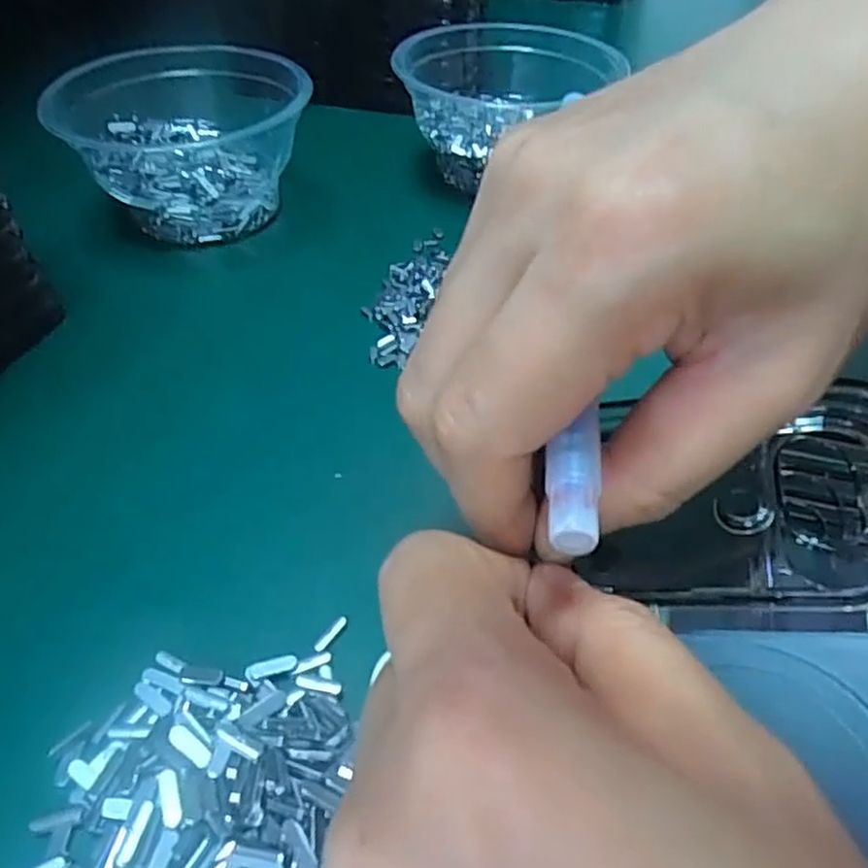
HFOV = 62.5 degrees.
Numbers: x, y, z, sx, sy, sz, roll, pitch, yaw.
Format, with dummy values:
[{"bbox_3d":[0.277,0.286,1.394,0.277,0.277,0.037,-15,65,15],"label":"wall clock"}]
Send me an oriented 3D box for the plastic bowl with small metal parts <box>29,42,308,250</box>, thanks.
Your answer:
[{"bbox_3d":[-0.117,-0.138,0.339,0.111,0.059,0.103,-22,52,-22],"label":"plastic bowl with small metal parts"}]

